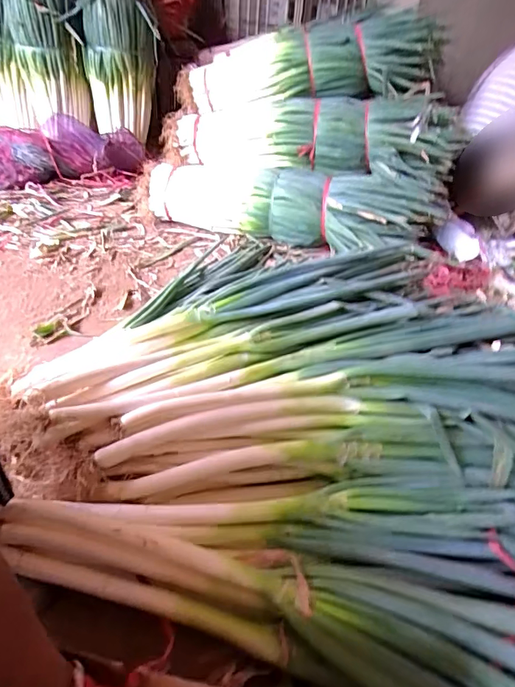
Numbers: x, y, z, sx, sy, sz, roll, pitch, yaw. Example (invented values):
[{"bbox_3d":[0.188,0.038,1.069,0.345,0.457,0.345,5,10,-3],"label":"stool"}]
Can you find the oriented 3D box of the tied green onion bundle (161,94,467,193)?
[{"bbox_3d":[0.140,-0.650,1.338,0.903,0.231,0.236,10,36,6],"label":"tied green onion bundle"}]

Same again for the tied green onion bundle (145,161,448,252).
[{"bbox_3d":[0.056,-0.435,1.352,0.962,0.205,0.196,14,37,15],"label":"tied green onion bundle"}]

